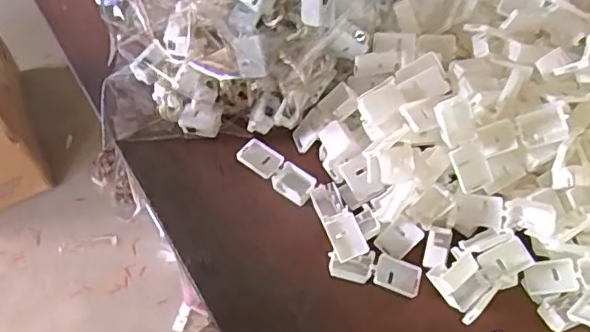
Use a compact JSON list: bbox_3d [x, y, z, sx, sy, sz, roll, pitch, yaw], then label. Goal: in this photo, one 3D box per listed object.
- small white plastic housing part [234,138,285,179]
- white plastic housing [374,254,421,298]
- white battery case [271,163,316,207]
[{"bbox_3d":[-0.023,-0.005,0.387,0.028,0.008,0.021,29,64,18],"label":"small white plastic housing part"},{"bbox_3d":[0.063,0.066,0.347,0.028,0.007,0.020,16,60,11],"label":"white plastic housing"},{"bbox_3d":[-0.001,0.012,0.379,0.027,0.010,0.019,38,67,22],"label":"white battery case"}]

